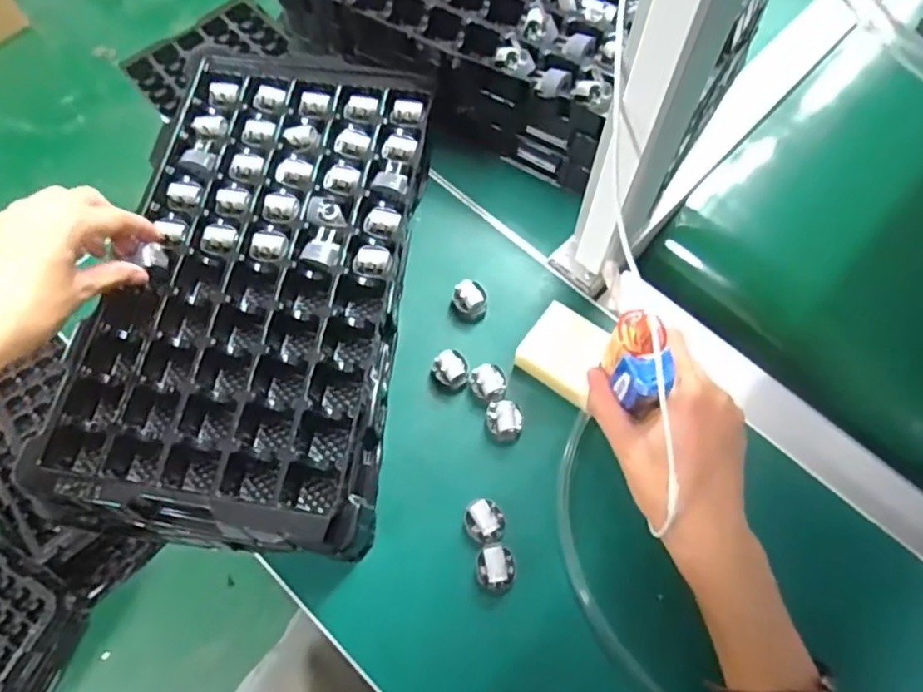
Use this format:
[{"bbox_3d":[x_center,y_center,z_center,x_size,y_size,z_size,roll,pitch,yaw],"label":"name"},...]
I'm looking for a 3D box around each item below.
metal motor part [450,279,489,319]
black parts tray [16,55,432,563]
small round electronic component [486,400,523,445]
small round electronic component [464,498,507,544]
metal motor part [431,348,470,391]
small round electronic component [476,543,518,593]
[{"bbox_3d":[0.006,-0.036,0.485,0.027,0.024,0.024,0,68,2],"label":"metal motor part"},{"bbox_3d":[-0.144,-0.046,0.467,0.200,0.060,0.359,7,68,4],"label":"black parts tray"},{"bbox_3d":[0.030,0.051,0.447,0.025,0.019,0.027,-1,68,1],"label":"small round electronic component"},{"bbox_3d":[0.016,0.115,0.423,0.026,0.022,0.026,-1,68,1],"label":"small round electronic component"},{"bbox_3d":[-0.008,0.017,0.462,0.026,0.021,0.023,-16,69,-5],"label":"metal motor part"},{"bbox_3d":[0.022,0.142,0.411,0.025,0.017,0.027,-1,68,1],"label":"small round electronic component"}]

